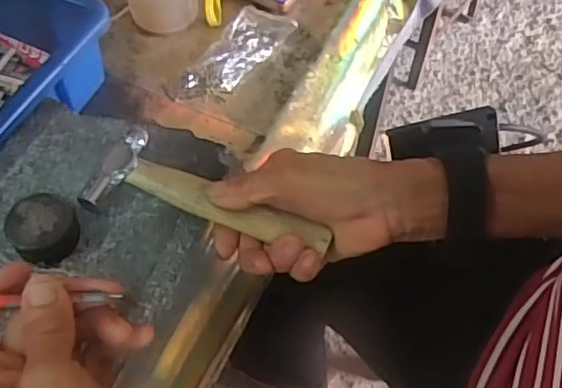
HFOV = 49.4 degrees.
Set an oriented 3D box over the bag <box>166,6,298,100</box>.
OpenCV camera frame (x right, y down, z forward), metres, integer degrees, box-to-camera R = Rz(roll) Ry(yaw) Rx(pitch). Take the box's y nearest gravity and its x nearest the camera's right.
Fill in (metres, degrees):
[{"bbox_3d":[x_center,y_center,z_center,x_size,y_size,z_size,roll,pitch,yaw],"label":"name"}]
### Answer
[{"bbox_3d":[-0.044,-0.120,0.516,0.054,0.021,0.113,36,63,18],"label":"bag"}]

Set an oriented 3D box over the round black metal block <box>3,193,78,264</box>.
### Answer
[{"bbox_3d":[-0.140,0.020,0.358,0.037,0.020,0.035,0,58,-1],"label":"round black metal block"}]

